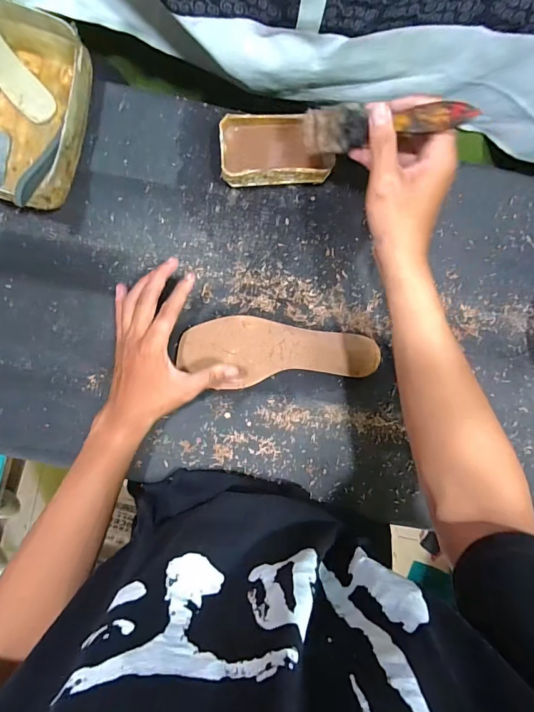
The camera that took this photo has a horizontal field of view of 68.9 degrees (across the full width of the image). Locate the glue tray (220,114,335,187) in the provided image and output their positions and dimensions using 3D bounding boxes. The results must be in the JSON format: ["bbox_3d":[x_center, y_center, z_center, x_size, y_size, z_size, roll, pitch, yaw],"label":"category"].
[{"bbox_3d":[0.010,-0.233,0.449,0.128,0.046,0.074,-2,93,-3],"label":"glue tray"}]

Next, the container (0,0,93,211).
[{"bbox_3d":[-0.259,-0.254,0.411,0.126,0.075,0.184,14,92,-4],"label":"container"}]

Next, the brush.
[{"bbox_3d":[0.098,-0.202,0.342,0.156,0.028,0.030,18,92,38],"label":"brush"}]

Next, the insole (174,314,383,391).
[{"bbox_3d":[0.016,-0.001,0.474,0.238,0.007,0.083,3,93,-3],"label":"insole"}]

